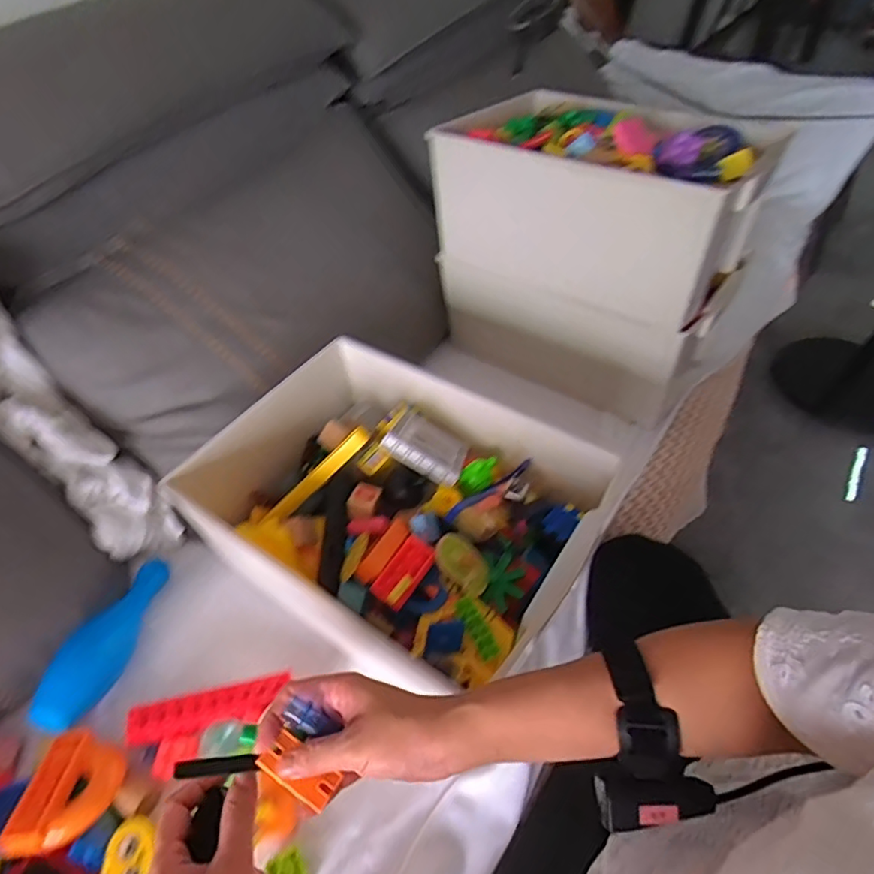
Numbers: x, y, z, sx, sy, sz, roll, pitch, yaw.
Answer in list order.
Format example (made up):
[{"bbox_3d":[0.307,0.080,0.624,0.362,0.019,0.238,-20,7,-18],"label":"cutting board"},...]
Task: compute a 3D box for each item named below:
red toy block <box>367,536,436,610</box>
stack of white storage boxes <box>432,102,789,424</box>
[{"bbox_3d":[-0.032,0.132,0.551,0.038,0.018,0.066,29,56,25],"label":"red toy block"},{"bbox_3d":[0.230,-0.304,0.849,0.435,0.384,0.263,27,55,24],"label":"stack of white storage boxes"}]

